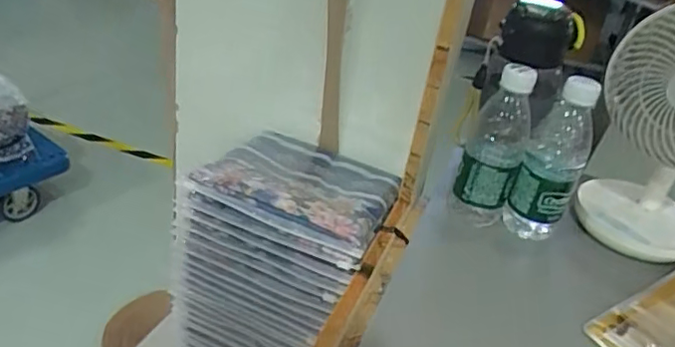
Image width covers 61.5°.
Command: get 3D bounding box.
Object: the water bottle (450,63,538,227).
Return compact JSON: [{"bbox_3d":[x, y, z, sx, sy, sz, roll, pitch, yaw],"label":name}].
[{"bbox_3d":[0.165,-0.024,0.601,0.062,0.183,0.057,17,33,12],"label":"water bottle"}]

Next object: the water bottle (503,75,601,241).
[{"bbox_3d":[0.226,-0.013,0.594,0.057,0.181,0.060,25,35,23],"label":"water bottle"}]

